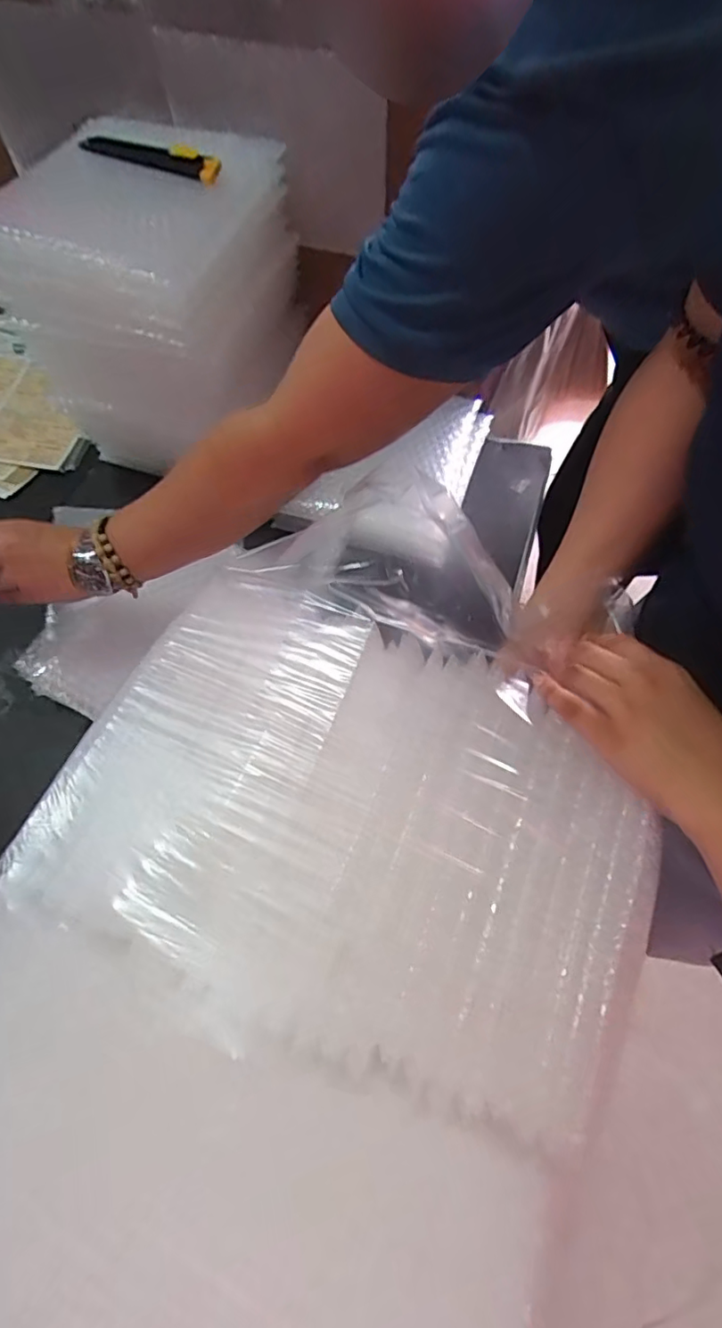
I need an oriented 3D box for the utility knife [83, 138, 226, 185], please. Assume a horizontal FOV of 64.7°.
[{"bbox_3d":[-0.214,-0.511,0.575,0.147,0.015,0.042,16,64,10],"label":"utility knife"}]

